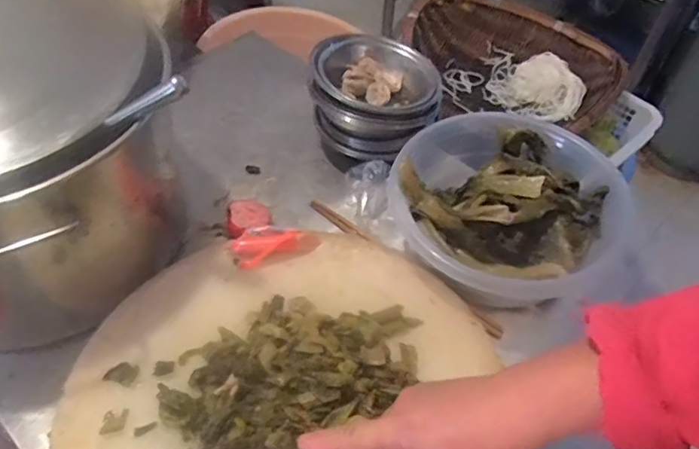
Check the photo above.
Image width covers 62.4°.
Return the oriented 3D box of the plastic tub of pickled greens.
[{"bbox_3d":[0.165,-0.010,0.659,0.231,0.097,0.240,2,51,-3],"label":"plastic tub of pickled greens"}]

